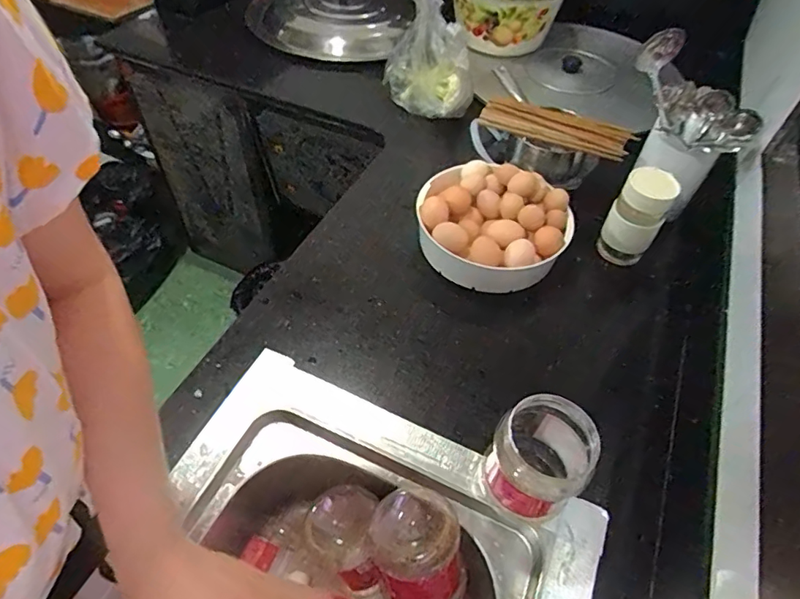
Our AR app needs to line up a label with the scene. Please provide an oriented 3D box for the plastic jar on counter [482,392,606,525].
[{"bbox_3d":[0.139,0.161,0.507,0.097,0.134,0.087,-37,61,-28],"label":"plastic jar on counter"}]

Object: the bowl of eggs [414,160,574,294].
[{"bbox_3d":[0.132,-0.103,0.745,0.211,0.112,0.195,1,51,-2],"label":"bowl of eggs"}]

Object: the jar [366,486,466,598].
[{"bbox_3d":[0.018,0.272,0.540,0.096,0.122,0.110,-23,47,-19],"label":"jar"}]

